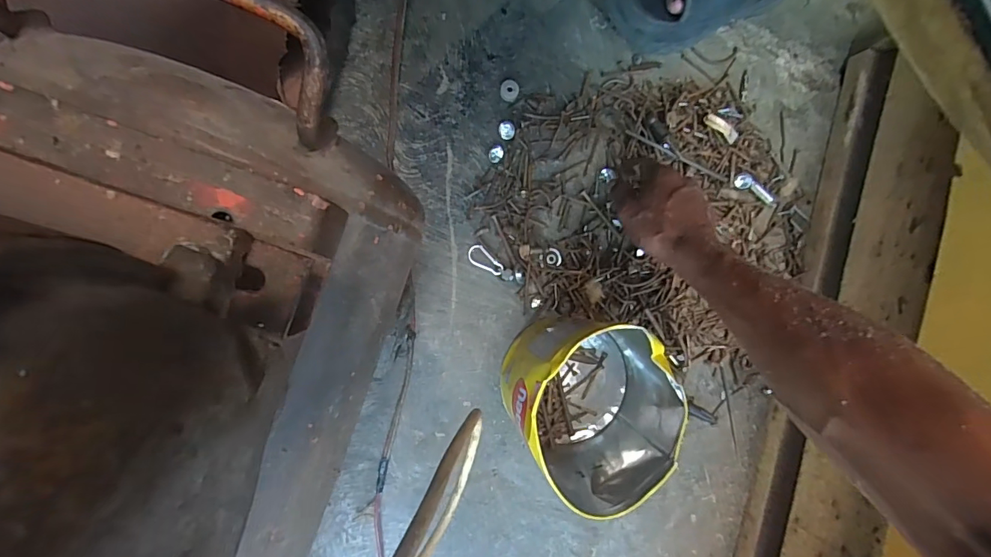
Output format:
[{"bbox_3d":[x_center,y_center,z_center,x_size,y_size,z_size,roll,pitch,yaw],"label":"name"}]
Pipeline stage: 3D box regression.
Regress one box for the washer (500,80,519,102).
[{"bbox_3d":[0.016,-0.215,0.540,0.021,0.004,0.024,9,89,-8],"label":"washer"}]

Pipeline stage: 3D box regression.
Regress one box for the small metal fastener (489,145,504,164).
[{"bbox_3d":[0.001,-0.142,0.538,0.016,0.006,0.019,38,85,-7],"label":"small metal fastener"}]

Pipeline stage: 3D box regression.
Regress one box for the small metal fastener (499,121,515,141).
[{"bbox_3d":[0.013,-0.169,0.539,0.018,0.004,0.022,-4,91,-8],"label":"small metal fastener"}]

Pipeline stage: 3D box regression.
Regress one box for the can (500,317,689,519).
[{"bbox_3d":[0.094,0.126,0.480,0.149,0.158,0.152,2,90,-8],"label":"can"}]

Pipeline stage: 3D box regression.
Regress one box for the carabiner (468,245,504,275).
[{"bbox_3d":[-0.012,-0.020,0.540,0.044,0.004,0.022,43,85,-7],"label":"carabiner"}]

